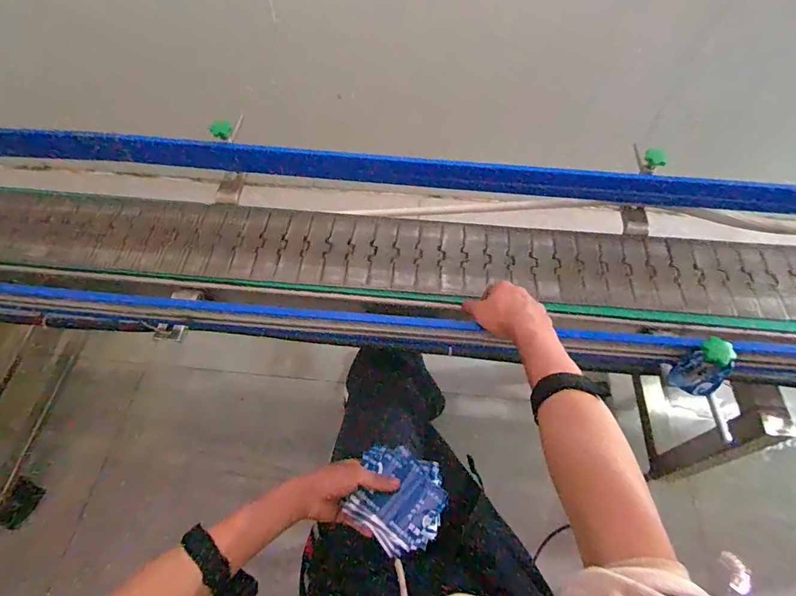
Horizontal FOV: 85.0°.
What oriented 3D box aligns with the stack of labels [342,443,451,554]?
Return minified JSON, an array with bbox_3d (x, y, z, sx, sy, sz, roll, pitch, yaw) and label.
[{"bbox_3d":[0.001,0.263,0.571,0.118,0.042,0.122,16,59,9],"label":"stack of labels"}]

